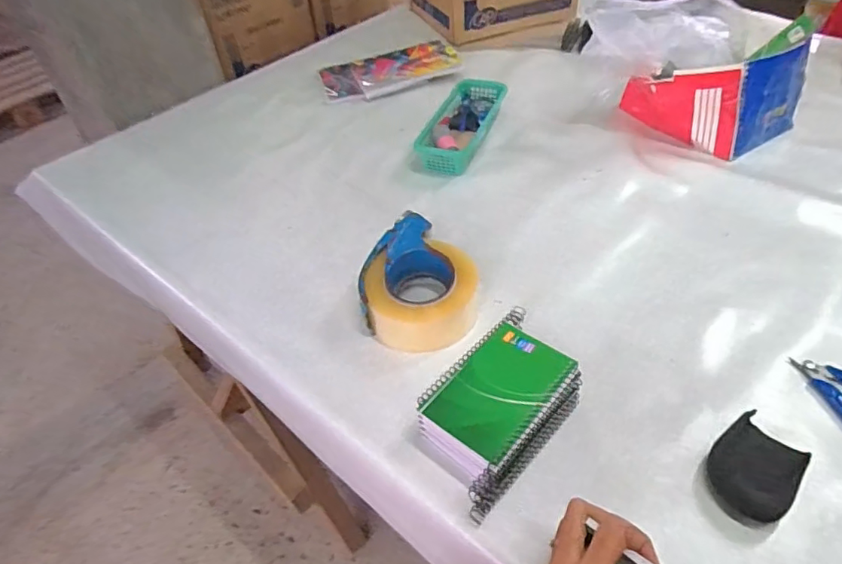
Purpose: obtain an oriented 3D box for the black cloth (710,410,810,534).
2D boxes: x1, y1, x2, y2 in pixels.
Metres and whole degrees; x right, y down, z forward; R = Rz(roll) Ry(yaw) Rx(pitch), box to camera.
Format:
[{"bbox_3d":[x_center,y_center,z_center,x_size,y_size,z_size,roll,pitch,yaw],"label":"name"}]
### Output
[{"bbox_3d":[0.287,0.164,0.468,0.088,0.011,0.067,-37,55,-26],"label":"black cloth"}]

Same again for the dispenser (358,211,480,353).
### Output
[{"bbox_3d":[0.001,-0.002,0.611,0.127,0.056,0.158,1,47,6],"label":"dispenser"}]

